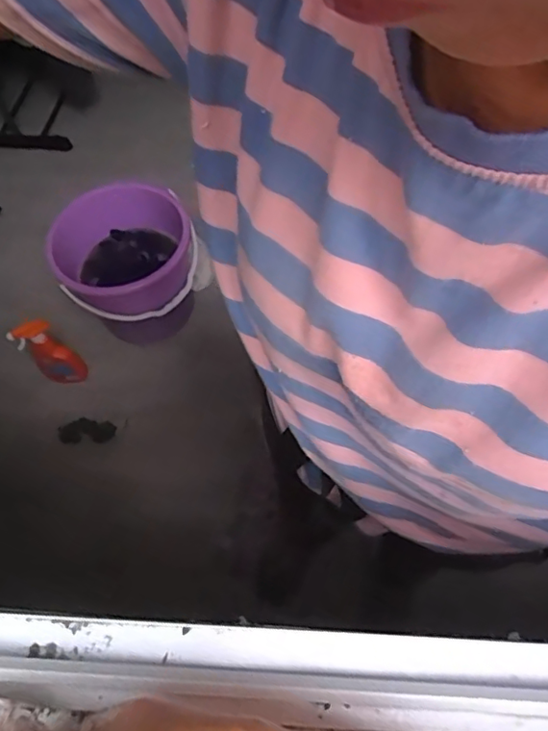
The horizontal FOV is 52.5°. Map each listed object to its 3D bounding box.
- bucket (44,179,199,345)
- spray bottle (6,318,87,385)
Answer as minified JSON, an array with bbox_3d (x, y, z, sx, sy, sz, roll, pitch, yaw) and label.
[{"bbox_3d":[-0.341,-0.230,1.372,0.319,0.328,0.297,-1,61,2],"label":"bucket"},{"bbox_3d":[-0.521,-0.024,1.308,0.082,0.247,0.092,34,67,19],"label":"spray bottle"}]

